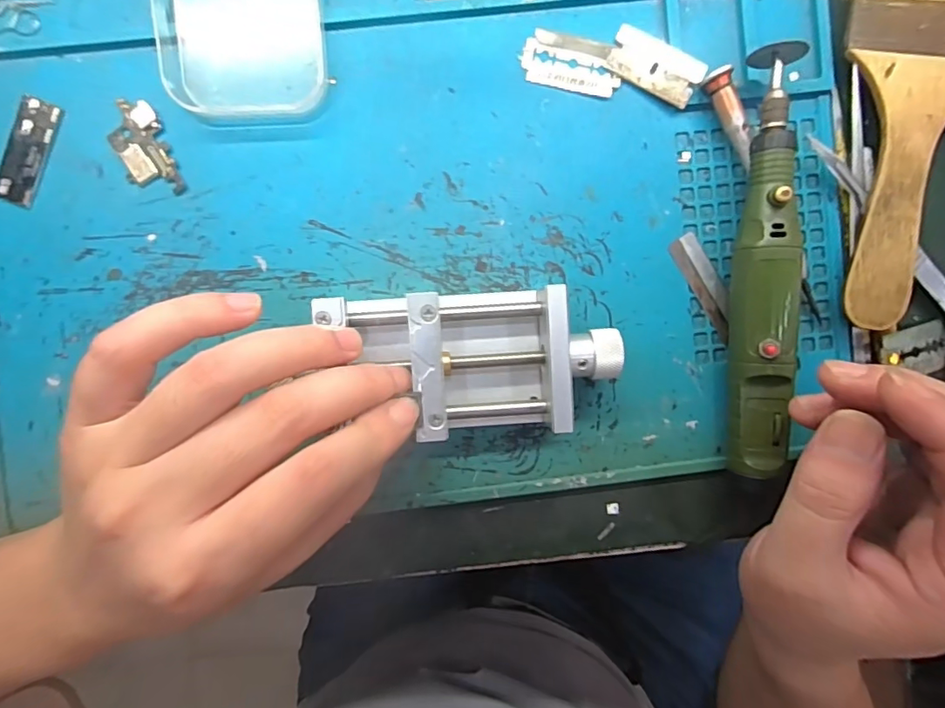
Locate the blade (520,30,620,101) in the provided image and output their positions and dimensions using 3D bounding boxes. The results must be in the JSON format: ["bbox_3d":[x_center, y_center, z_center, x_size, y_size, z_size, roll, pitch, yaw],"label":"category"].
[{"bbox_3d":[0.043,-0.124,0.216,0.042,0.004,0.021,12,93,-3],"label":"blade"}]

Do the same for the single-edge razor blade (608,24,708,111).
[{"bbox_3d":[0.078,-0.124,0.217,0.040,0.004,0.020,30,93,2],"label":"single-edge razor blade"}]

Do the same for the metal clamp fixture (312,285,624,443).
[{"bbox_3d":[0.001,0.003,0.206,0.112,0.028,0.054,-4,94,-2],"label":"metal clamp fixture"}]

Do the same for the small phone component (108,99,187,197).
[{"bbox_3d":[-0.138,-0.085,0.212,0.021,0.004,0.041,-23,94,-1],"label":"small phone component"}]

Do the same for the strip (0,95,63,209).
[{"bbox_3d":[-0.186,-0.084,0.210,0.016,0.004,0.044,22,92,-3],"label":"strip"}]

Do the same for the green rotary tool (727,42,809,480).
[{"bbox_3d":[0.120,-0.036,0.210,0.022,0.030,0.170,3,93,-2],"label":"green rotary tool"}]

